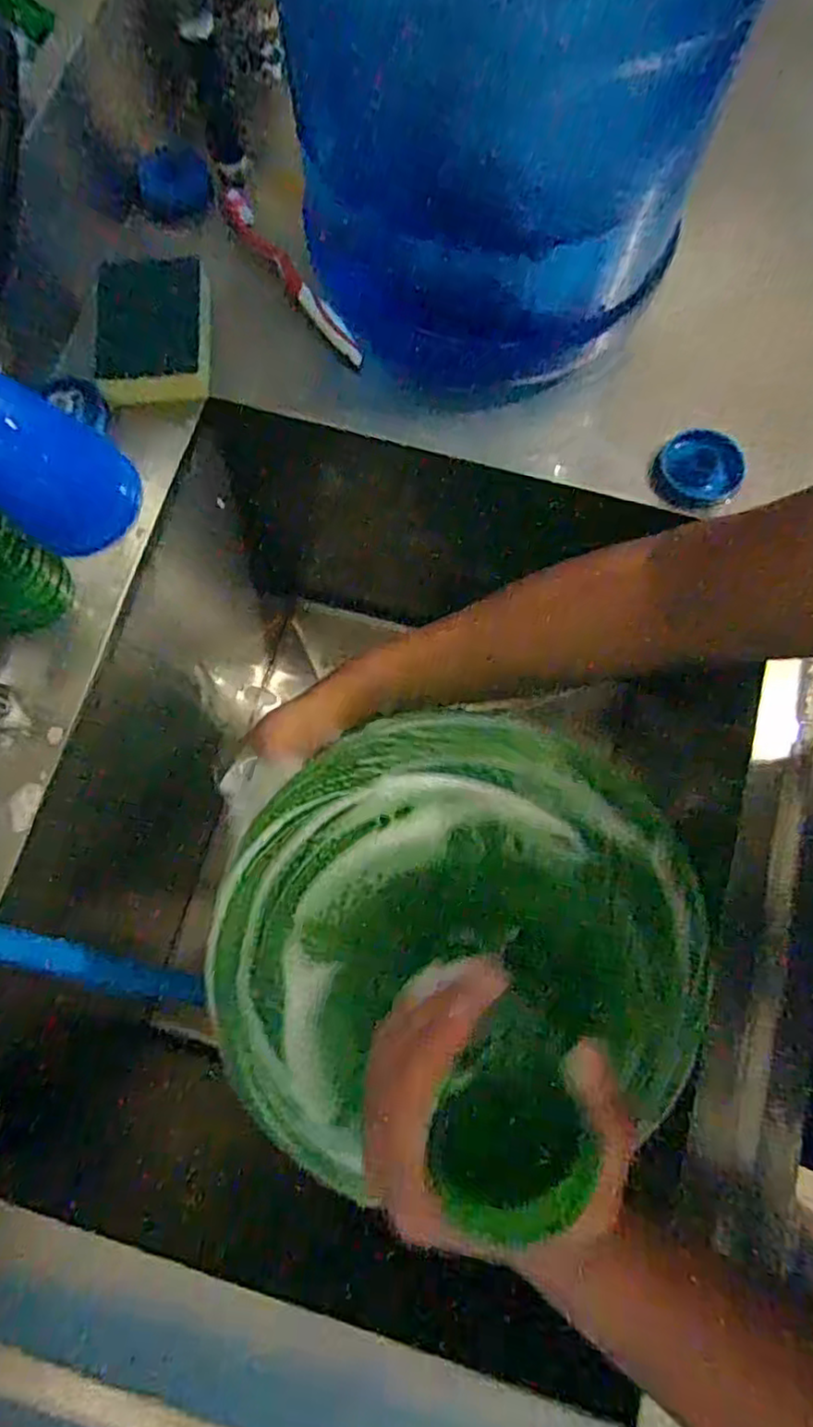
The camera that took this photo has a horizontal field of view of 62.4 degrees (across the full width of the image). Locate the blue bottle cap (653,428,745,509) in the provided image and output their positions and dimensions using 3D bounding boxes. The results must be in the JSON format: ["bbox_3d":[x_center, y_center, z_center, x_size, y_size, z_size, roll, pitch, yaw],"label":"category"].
[{"bbox_3d":[0.200,-0.167,0.462,0.055,0.022,0.051,0,76,2],"label":"blue bottle cap"}]

